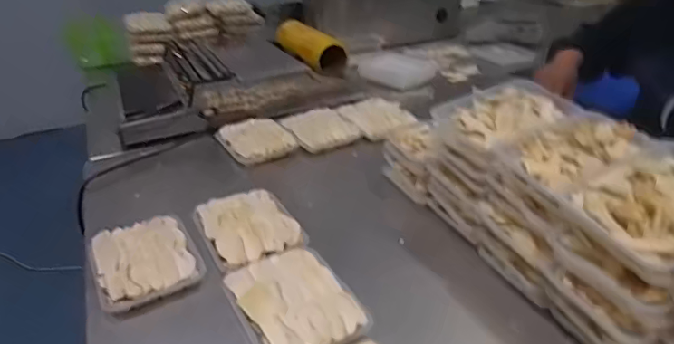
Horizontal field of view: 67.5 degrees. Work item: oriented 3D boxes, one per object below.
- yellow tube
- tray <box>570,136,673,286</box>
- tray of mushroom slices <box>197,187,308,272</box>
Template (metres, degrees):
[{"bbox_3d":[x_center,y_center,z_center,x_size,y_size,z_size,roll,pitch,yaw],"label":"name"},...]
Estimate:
[{"bbox_3d":[-0.085,-0.341,1.372,0.110,0.106,0.291,-20,31,-25],"label":"yellow tube"},{"bbox_3d":[0.337,0.029,0.520,0.179,0.045,0.136,-20,31,-25],"label":"tray"},{"bbox_3d":[-0.134,0.078,0.760,0.130,0.022,0.178,-19,30,-23],"label":"tray of mushroom slices"}]

